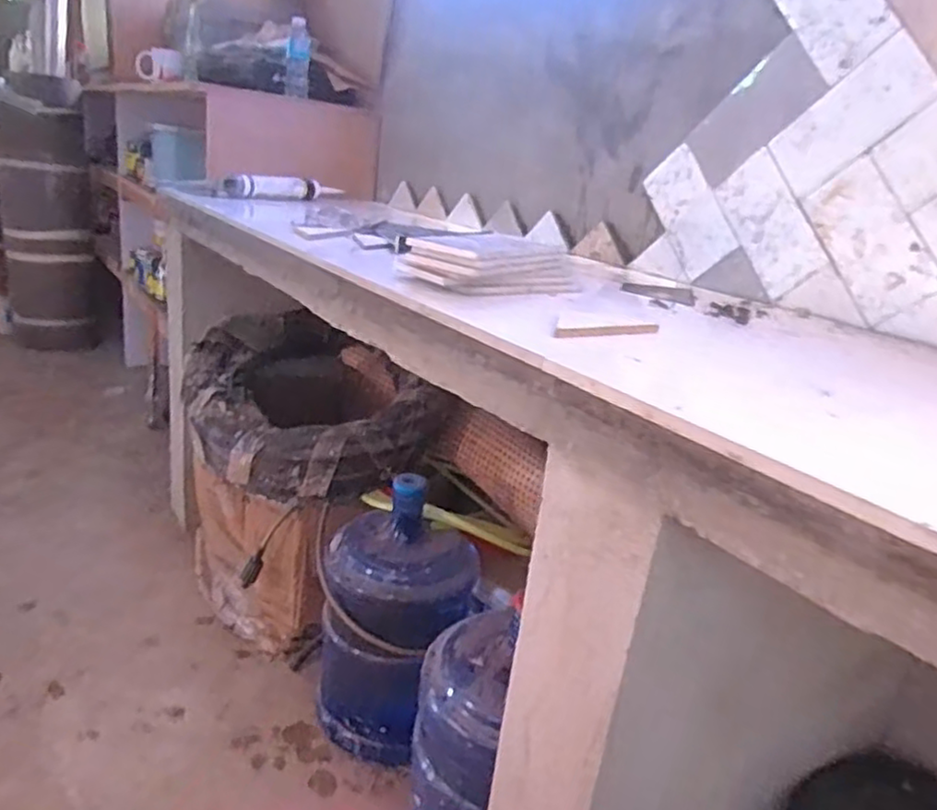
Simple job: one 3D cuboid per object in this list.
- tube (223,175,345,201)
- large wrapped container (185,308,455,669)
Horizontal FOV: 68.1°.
[{"bbox_3d":[-0.410,-0.506,1.623,0.046,0.048,0.330,19,23,31],"label":"tube"},{"bbox_3d":[-0.356,0.190,1.499,0.446,0.580,0.612,-4,22,-28],"label":"large wrapped container"}]

